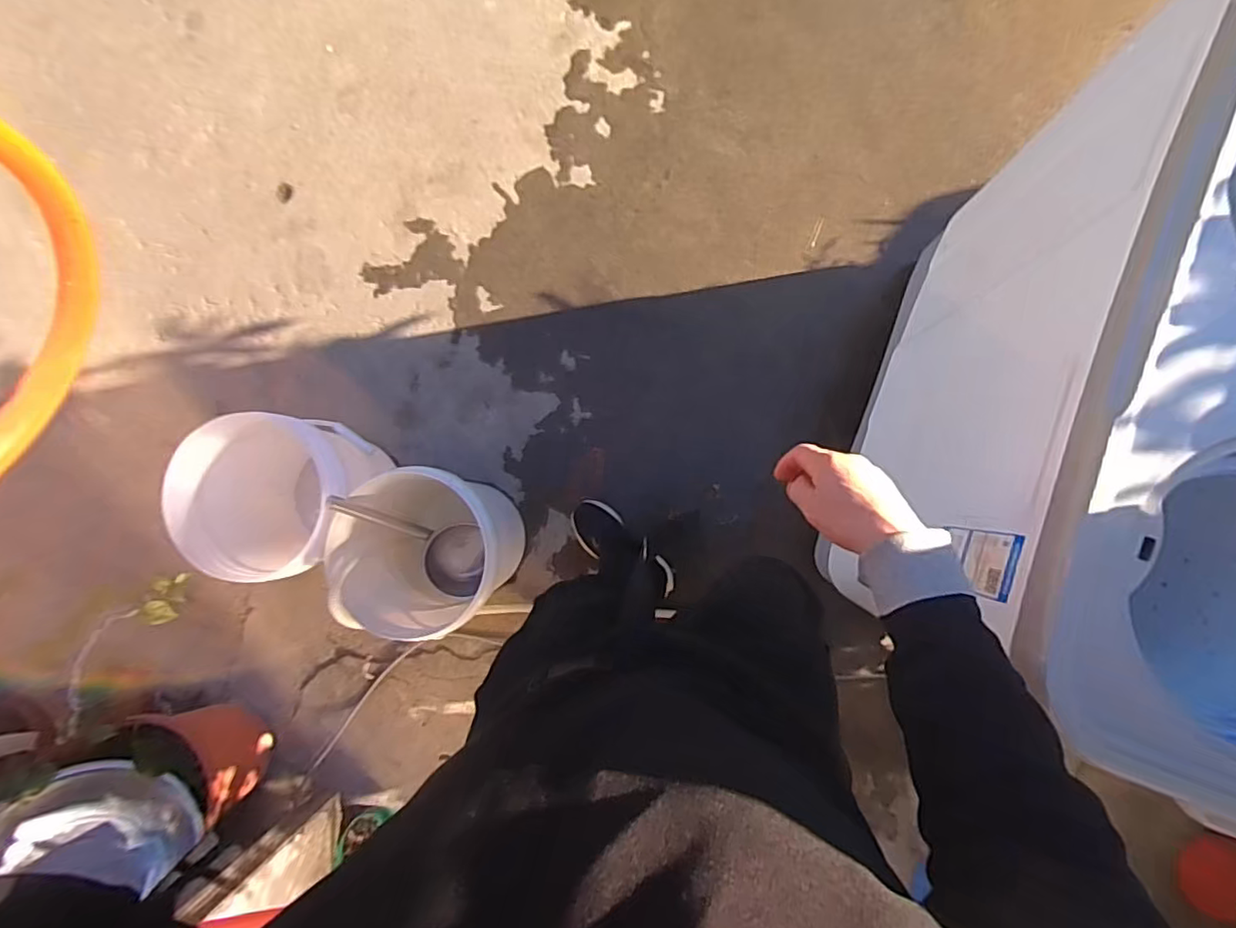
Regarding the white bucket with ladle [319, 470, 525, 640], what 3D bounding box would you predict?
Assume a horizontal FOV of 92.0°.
[{"bbox_3d":[-0.364,0.178,1.209,0.299,0.344,0.296,0,86,5],"label":"white bucket with ladle"}]

